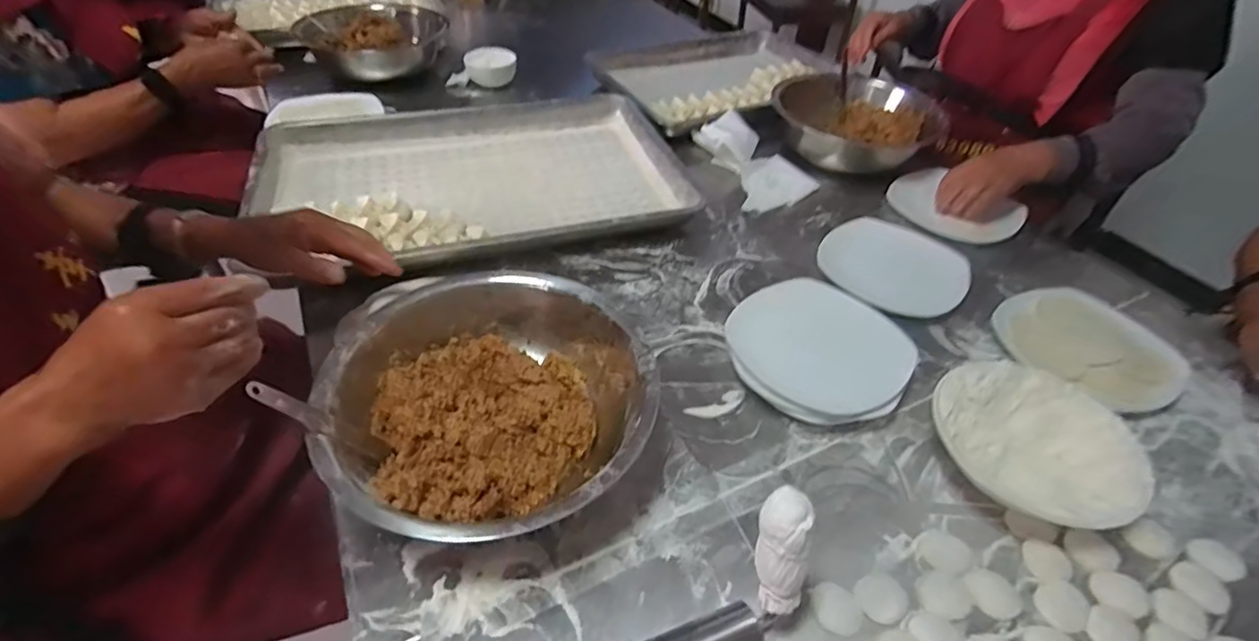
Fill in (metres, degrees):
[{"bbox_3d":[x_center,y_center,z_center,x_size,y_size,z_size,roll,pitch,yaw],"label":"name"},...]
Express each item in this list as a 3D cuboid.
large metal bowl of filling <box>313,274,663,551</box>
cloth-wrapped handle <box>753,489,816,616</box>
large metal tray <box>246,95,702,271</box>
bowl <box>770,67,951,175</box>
[{"bbox_3d":[-0.117,0.074,0.525,0.271,0.084,0.276,2,45,-2],"label":"large metal bowl of filling"},{"bbox_3d":[0.105,0.159,0.392,0.030,0.090,0.023,1,16,-3],"label":"cloth-wrapped handle"},{"bbox_3d":[-0.223,-0.216,0.842,0.568,0.042,0.400,-10,47,-14],"label":"large metal tray"},{"bbox_3d":[0.378,-0.331,0.963,0.211,0.091,0.232,2,45,-2],"label":"bowl"}]

